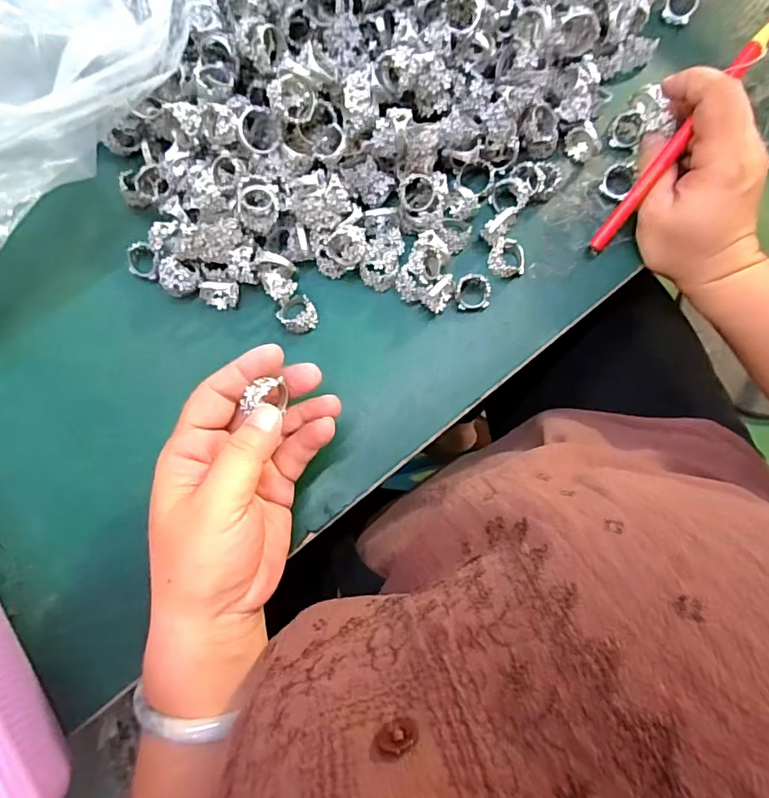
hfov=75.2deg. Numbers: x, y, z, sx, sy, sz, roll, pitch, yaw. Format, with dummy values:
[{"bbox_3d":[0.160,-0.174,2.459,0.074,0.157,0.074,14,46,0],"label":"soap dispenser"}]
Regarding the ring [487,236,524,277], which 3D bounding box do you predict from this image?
[{"bbox_3d":[0.079,-0.090,0.318,0.023,0.013,0.023,0,81,-1],"label":"ring"}]

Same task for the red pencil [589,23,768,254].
[{"bbox_3d":[0.171,-0.148,0.292,0.009,0.007,0.140,37,114,4],"label":"red pencil"}]

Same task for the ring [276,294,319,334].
[{"bbox_3d":[-0.054,-0.053,0.310,0.022,0.012,0.024,0,81,-1],"label":"ring"}]

